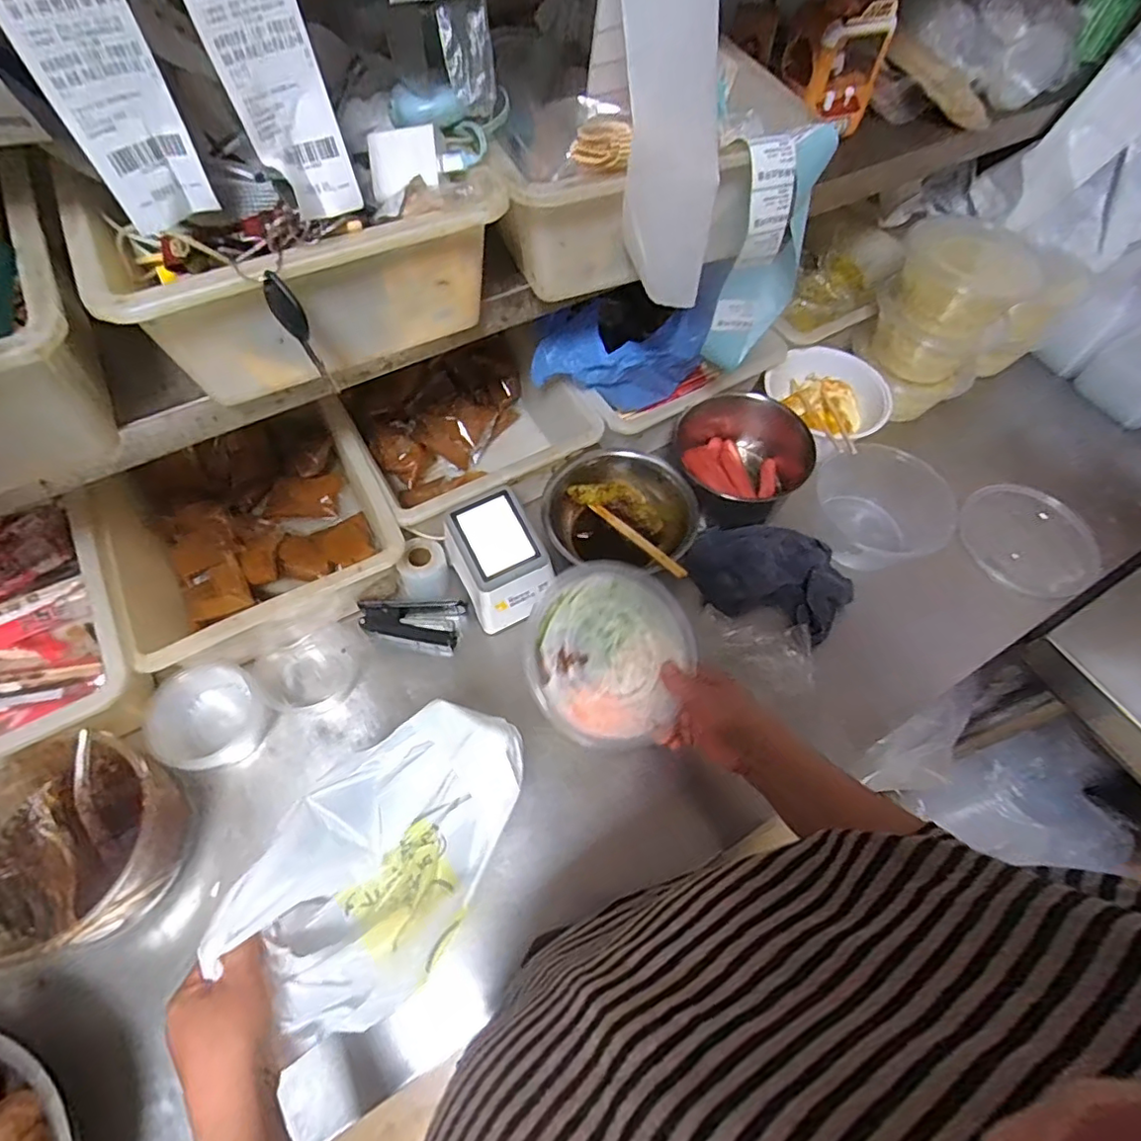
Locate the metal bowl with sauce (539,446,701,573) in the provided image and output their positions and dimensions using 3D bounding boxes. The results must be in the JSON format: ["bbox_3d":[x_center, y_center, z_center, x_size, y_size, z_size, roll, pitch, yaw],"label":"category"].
[{"bbox_3d":[0.061,-0.061,0.748,0.185,0.084,0.161,16,61,7],"label":"metal bowl with sauce"}]

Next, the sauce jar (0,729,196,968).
[{"bbox_3d":[-0.445,0.245,0.528,0.167,0.095,0.169,1,61,-1],"label":"sauce jar"}]

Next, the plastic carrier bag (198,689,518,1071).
[{"bbox_3d":[-0.144,0.219,0.464,0.146,0.099,0.240,28,63,13],"label":"plastic carrier bag"}]

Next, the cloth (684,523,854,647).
[{"bbox_3d":[0.243,0.008,0.723,0.196,0.044,0.148,7,61,2],"label":"cloth"}]

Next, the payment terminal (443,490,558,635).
[{"bbox_3d":[-0.081,-0.012,0.680,0.096,0.096,0.116,-25,65,-15],"label":"payment terminal"}]

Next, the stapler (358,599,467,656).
[{"bbox_3d":[-0.181,0.062,0.680,0.112,0.031,0.059,-4,61,-4],"label":"stapler"}]

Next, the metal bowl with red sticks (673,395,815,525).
[{"bbox_3d":[0.210,-0.137,0.765,0.167,0.115,0.162,1,61,-1],"label":"metal bowl with red sticks"}]

